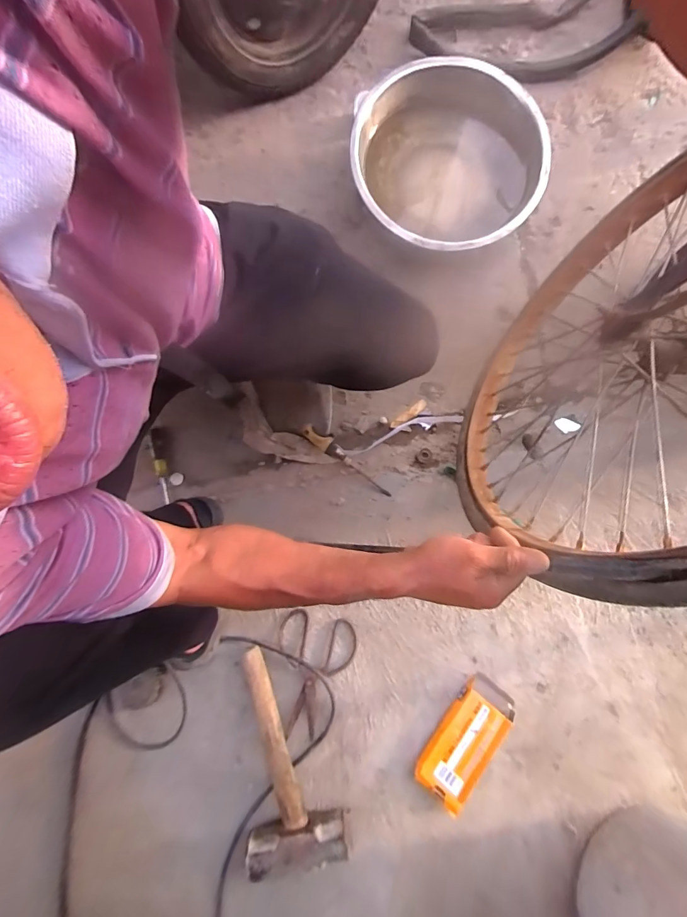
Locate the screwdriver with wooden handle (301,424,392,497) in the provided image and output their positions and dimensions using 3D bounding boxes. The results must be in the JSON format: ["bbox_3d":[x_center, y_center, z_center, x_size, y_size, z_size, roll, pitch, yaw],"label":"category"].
[{"bbox_3d":[0.008,0.000,0.772,0.214,0.026,0.034,36,84,4],"label":"screwdriver with wooden handle"}]

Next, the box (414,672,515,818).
[{"bbox_3d":[0.189,0.433,0.600,0.082,0.032,0.180,38,81,8],"label":"box"}]

